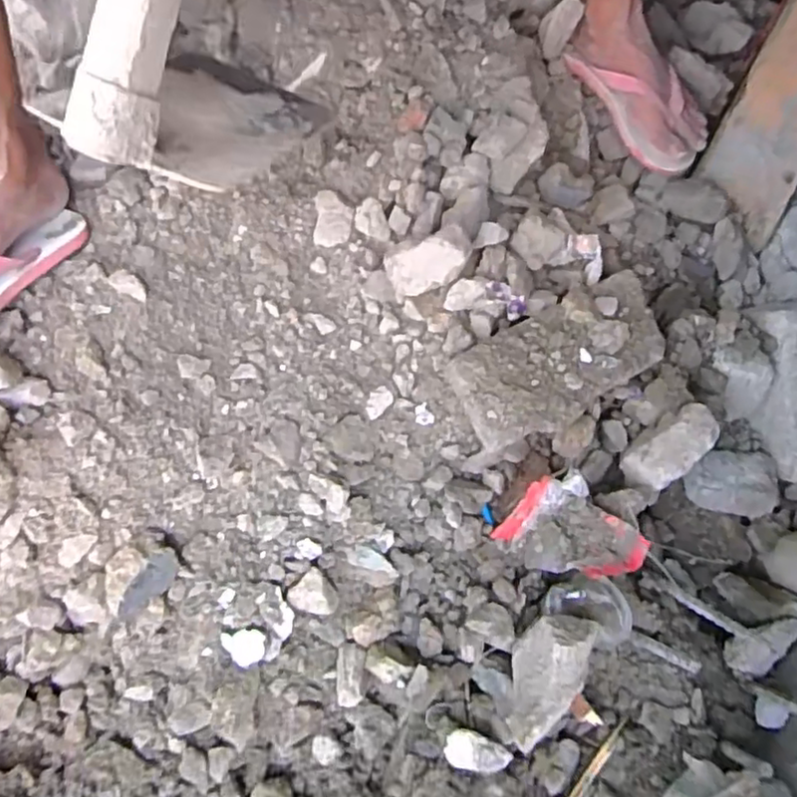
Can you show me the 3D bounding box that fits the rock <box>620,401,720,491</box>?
[{"bbox_3d":[0.271,0.050,0.683,0.084,0.084,0.047,-44,82,-8],"label":"rock"}]

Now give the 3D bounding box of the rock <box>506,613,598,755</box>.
[{"bbox_3d":[0.133,0.247,0.606,0.064,0.082,0.111,19,79,4],"label":"rock"}]

